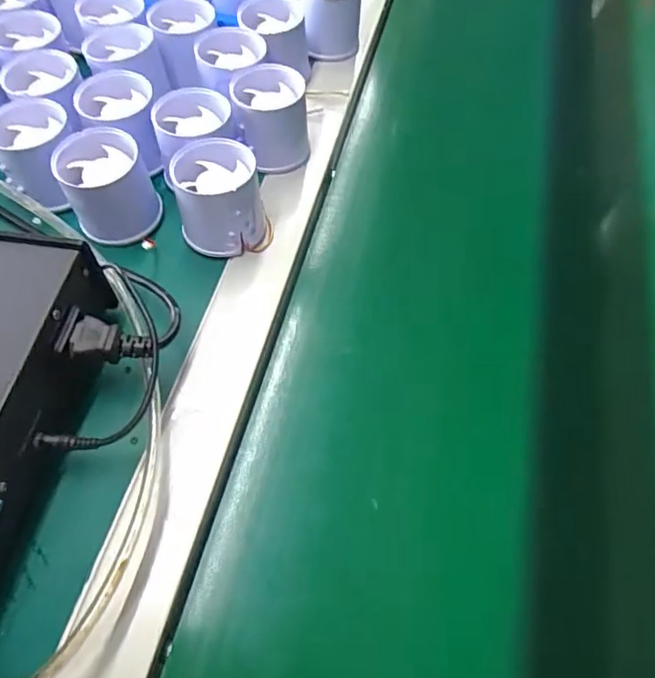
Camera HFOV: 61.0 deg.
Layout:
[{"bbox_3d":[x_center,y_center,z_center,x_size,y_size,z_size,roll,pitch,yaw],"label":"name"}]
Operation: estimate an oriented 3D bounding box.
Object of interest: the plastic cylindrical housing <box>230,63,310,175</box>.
[{"bbox_3d":[-0.041,-0.156,0.395,0.053,0.048,0.062,-7,59,-6],"label":"plastic cylindrical housing"}]

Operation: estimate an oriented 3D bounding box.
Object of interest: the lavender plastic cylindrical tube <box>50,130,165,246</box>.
[{"bbox_3d":[-0.140,-0.097,0.359,0.052,0.051,0.050,1,58,-2],"label":"lavender plastic cylindrical tube"}]

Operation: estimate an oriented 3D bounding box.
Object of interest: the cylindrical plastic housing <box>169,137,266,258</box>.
[{"bbox_3d":[-0.069,-0.091,0.355,0.051,0.052,0.053,1,58,-2],"label":"cylindrical plastic housing"}]

